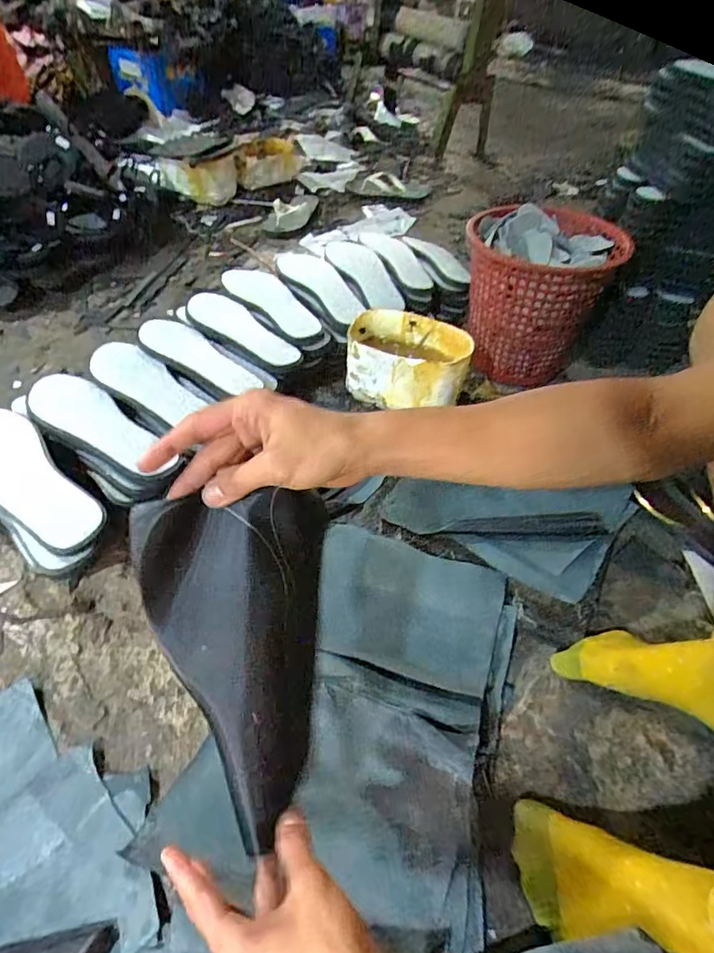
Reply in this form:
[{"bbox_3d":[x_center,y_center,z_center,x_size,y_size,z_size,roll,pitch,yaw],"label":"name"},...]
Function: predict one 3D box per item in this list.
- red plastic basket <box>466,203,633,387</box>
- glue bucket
[{"bbox_3d":[0.304,-0.322,0.906,0.244,0.254,0.224,18,49,11],"label":"red plastic basket"},{"bbox_3d":[0.083,-0.193,0.858,0.193,0.106,0.136,10,46,6],"label":"glue bucket"}]

